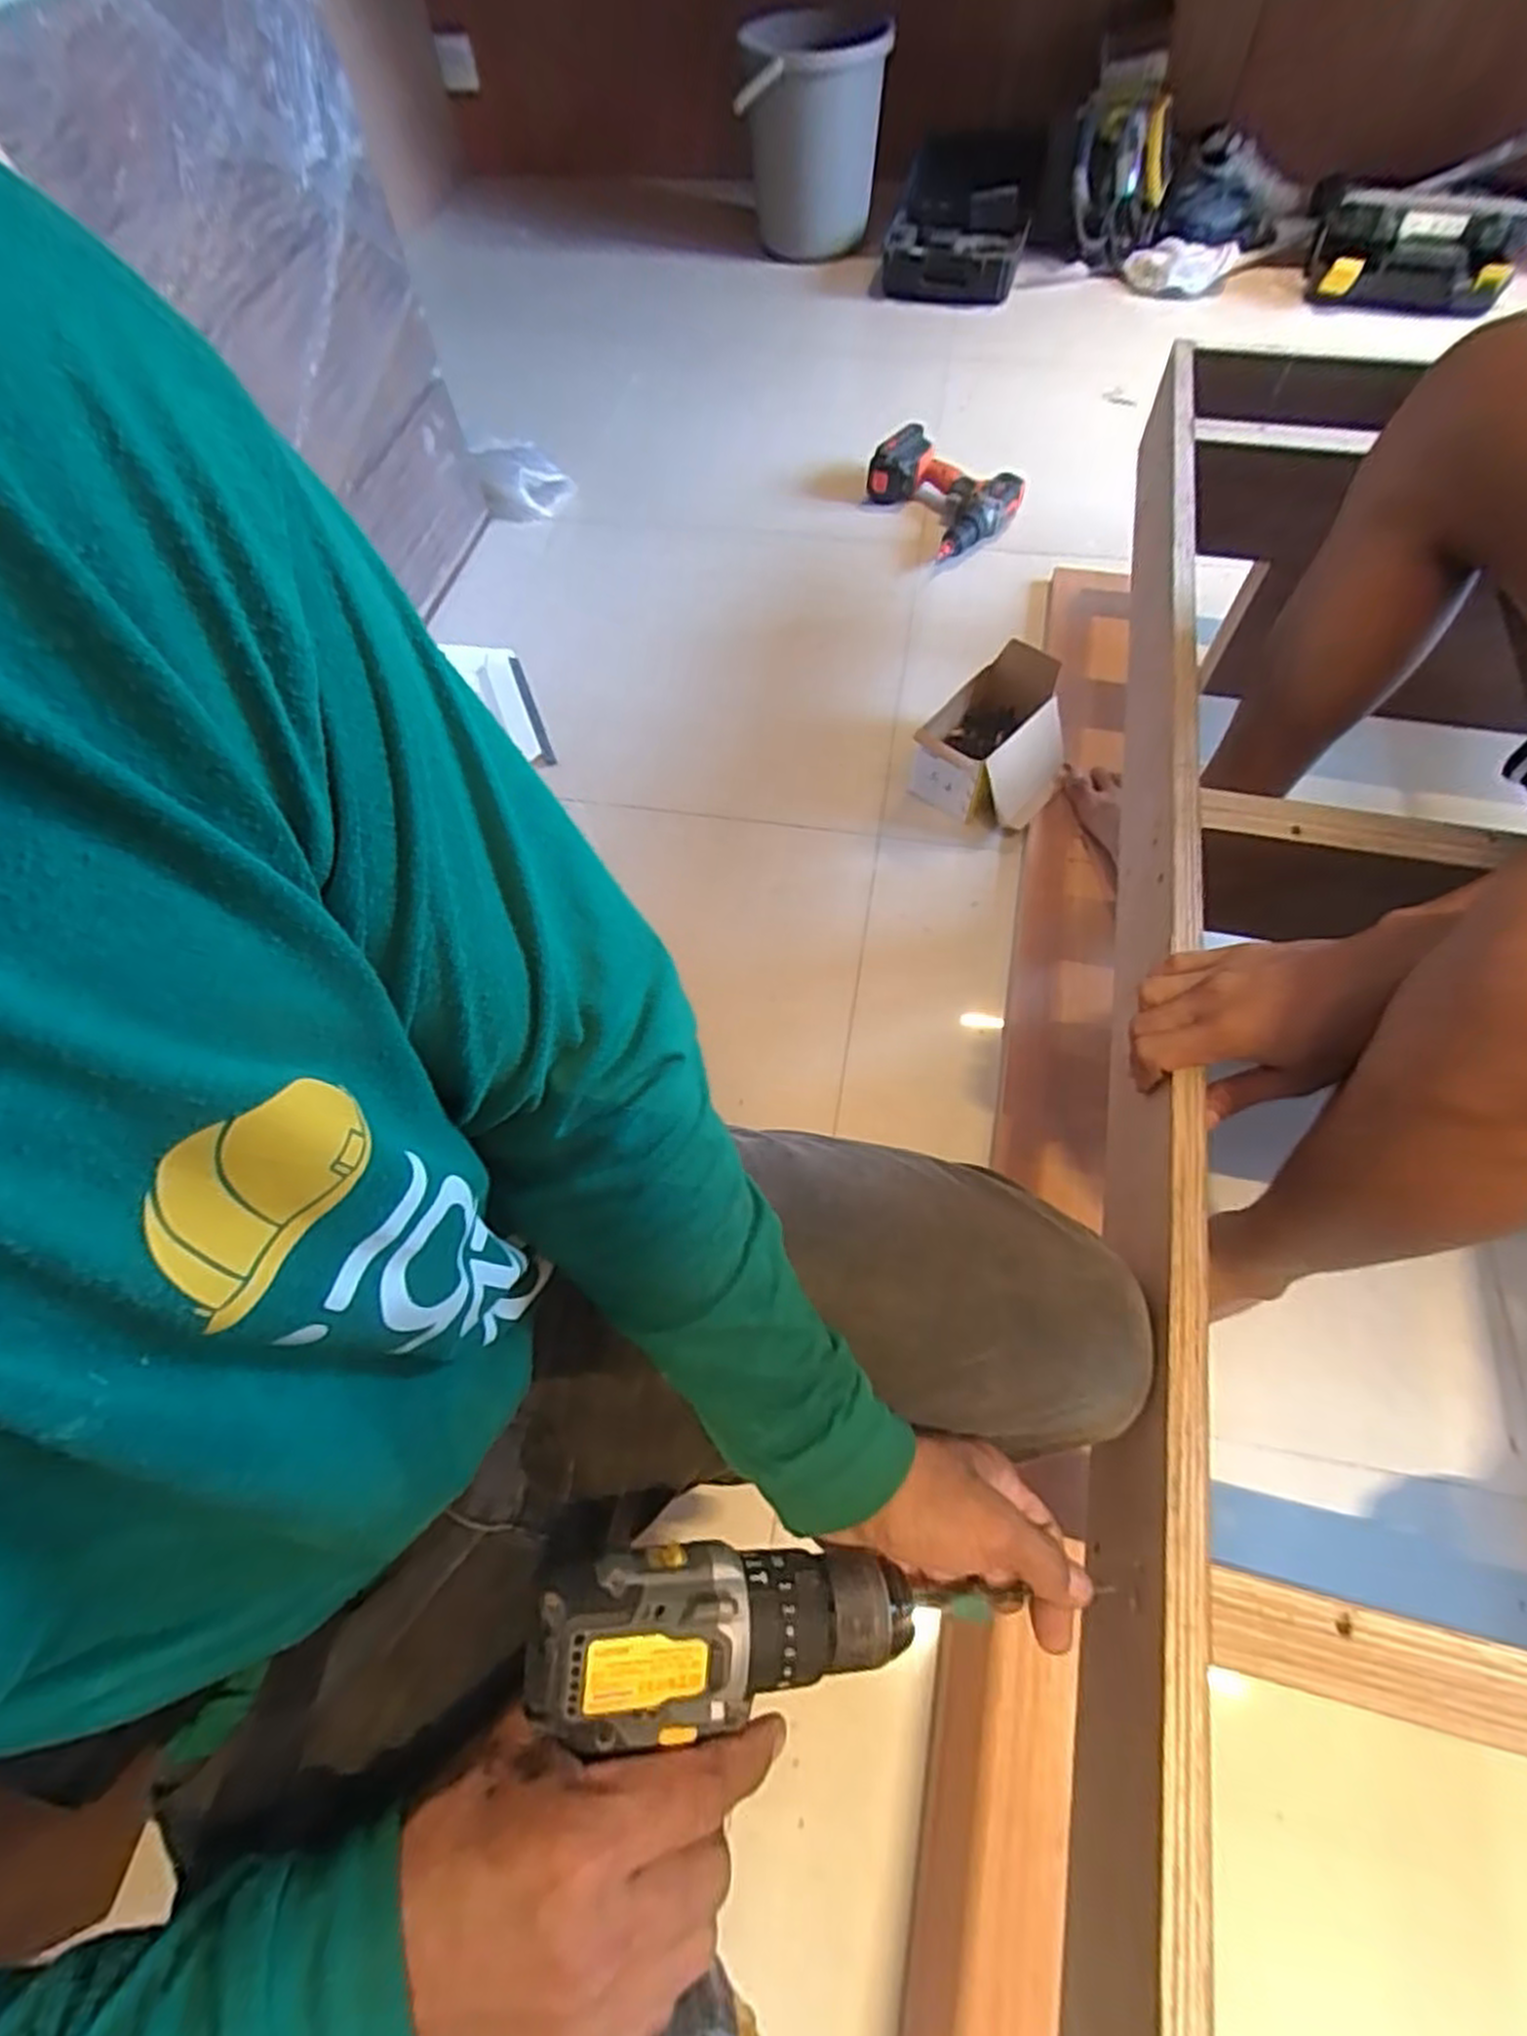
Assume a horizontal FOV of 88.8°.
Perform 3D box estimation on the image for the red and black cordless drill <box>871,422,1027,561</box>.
[{"bbox_3d":[0.272,-0.824,1.230,0.158,0.085,0.224,-39,65,-17],"label":"red and black cordless drill"}]

